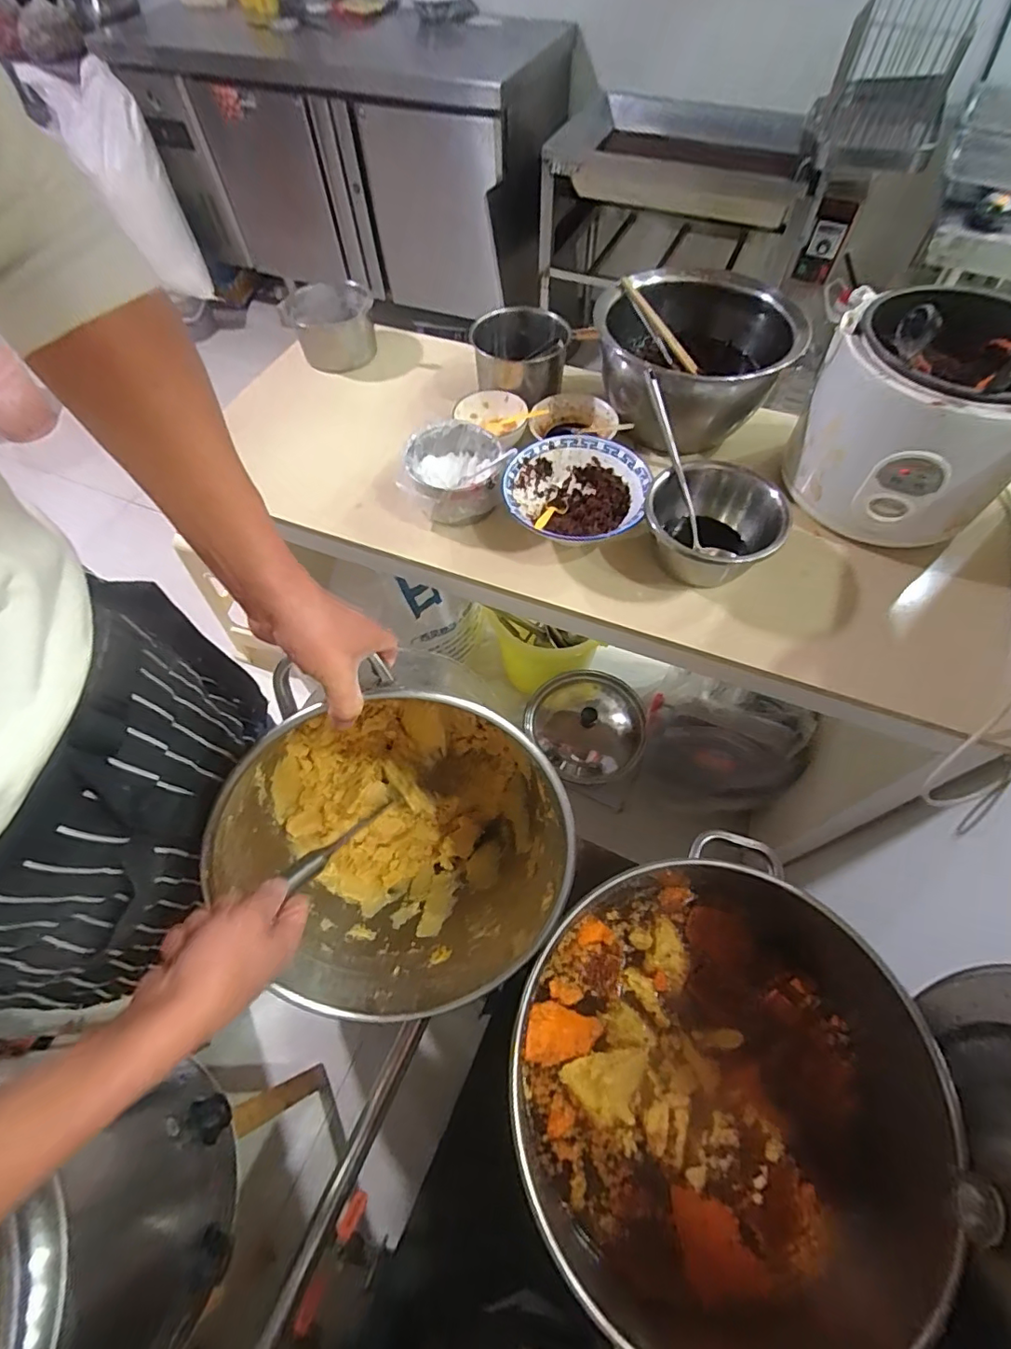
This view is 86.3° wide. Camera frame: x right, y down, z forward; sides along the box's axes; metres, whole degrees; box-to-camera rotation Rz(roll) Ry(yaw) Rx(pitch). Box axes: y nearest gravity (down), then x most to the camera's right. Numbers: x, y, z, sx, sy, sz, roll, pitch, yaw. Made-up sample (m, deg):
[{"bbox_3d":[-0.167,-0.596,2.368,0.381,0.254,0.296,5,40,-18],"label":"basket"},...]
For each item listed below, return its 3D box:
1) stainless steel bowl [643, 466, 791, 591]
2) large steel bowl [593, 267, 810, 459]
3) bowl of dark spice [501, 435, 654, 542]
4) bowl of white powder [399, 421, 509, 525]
[{"bbox_3d":[0.261,-0.189,0.695,0.149,0.088,0.159,-1,61,1],"label":"stainless steel bowl"},{"bbox_3d":[0.276,-0.471,0.823,0.284,0.150,0.288,4,61,3],"label":"large steel bowl"},{"bbox_3d":[0.094,-0.239,0.746,0.184,0.071,0.177,-1,61,1],"label":"bowl of dark spice"},{"bbox_3d":[-0.071,-0.281,0.776,0.137,0.085,0.136,-1,61,1],"label":"bowl of white powder"}]

